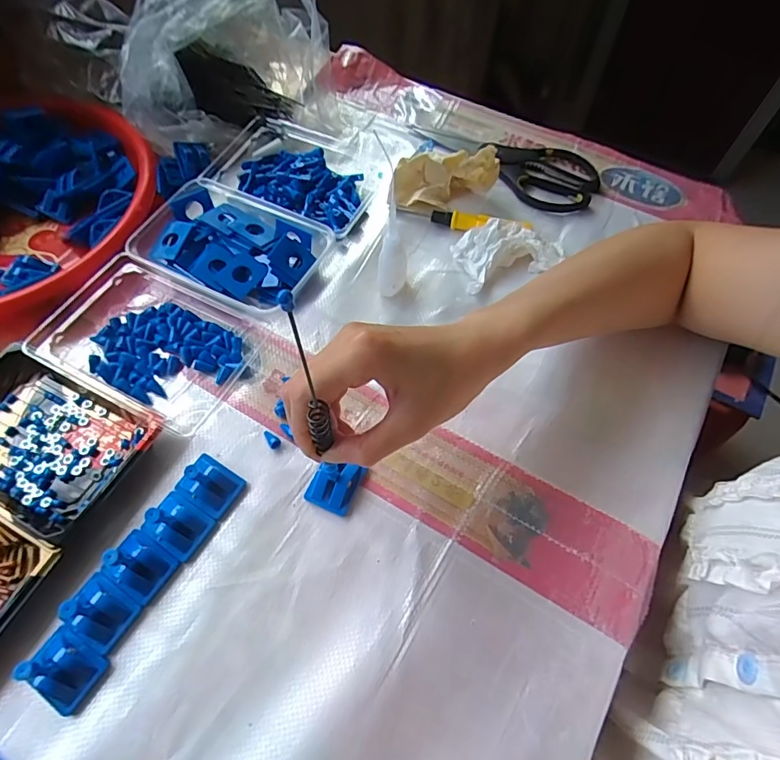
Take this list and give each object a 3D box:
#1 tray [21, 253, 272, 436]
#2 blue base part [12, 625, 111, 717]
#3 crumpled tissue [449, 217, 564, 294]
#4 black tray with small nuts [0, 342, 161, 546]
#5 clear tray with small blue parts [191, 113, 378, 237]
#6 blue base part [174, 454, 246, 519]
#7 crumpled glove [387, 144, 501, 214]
[{"bbox_3d":[-0.209,-0.036,0.403,0.174,0.032,0.111,22,65,10],"label":"tray"},{"bbox_3d":[-0.205,0.176,0.284,0.042,0.044,0.034,31,66,14],"label":"blue base part"},{"bbox_3d":[0.113,-0.125,0.449,0.093,0.024,0.061,-13,63,-7],"label":"crumpled tissue"},{"bbox_3d":[-0.269,0.046,0.362,0.158,0.026,0.103,24,65,11],"label":"black tray with small nuts"},{"bbox_3d":[-0.101,-0.223,0.502,0.183,0.034,0.120,24,64,12],"label":"clear tray with small blue parts"},{"bbox_3d":[-0.135,0.077,0.351,0.042,0.015,0.034,30,66,14],"label":"blue base part"},{"bbox_3d":[0.054,-0.204,0.480,0.113,0.065,0.050,-11,63,9],"label":"crumpled glove"}]

